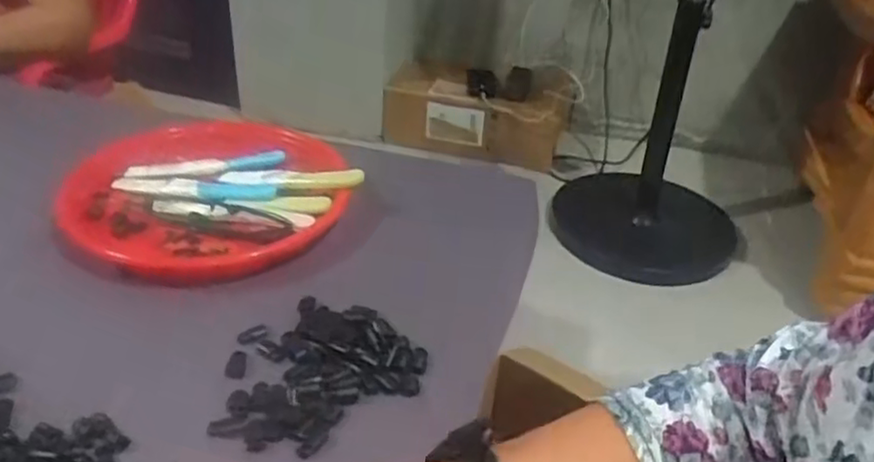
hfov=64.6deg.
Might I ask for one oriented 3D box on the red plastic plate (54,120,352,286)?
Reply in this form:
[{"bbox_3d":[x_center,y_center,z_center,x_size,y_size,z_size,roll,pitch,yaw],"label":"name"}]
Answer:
[{"bbox_3d":[-0.221,-0.035,0.668,0.248,0.042,0.249,3,36,-2],"label":"red plastic plate"}]

